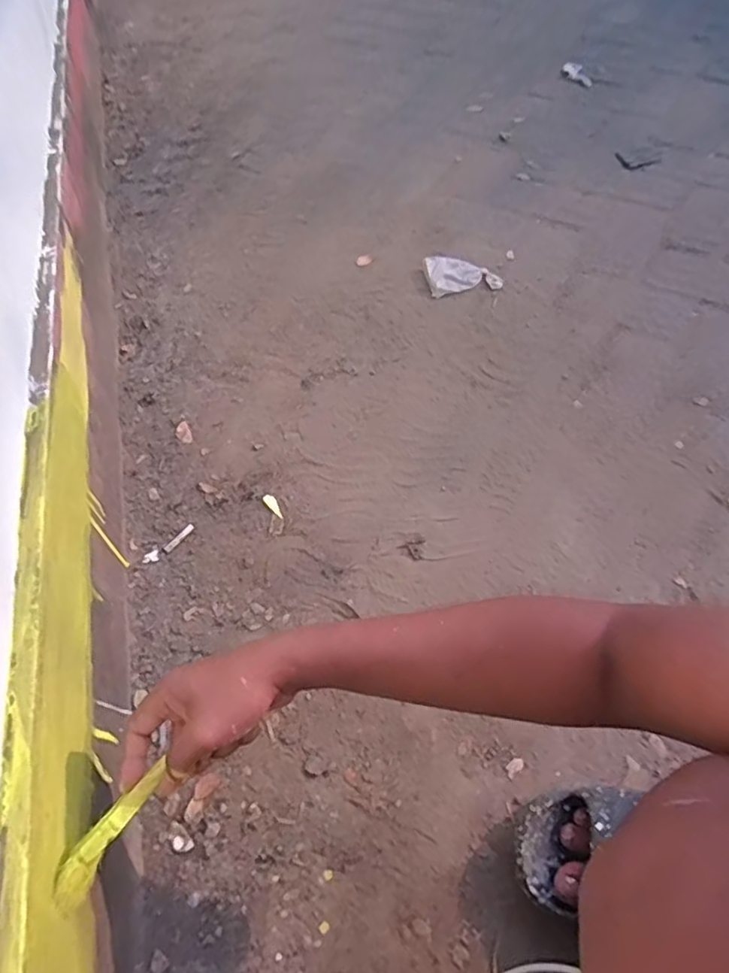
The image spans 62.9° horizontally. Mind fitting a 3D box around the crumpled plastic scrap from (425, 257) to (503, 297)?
[{"bbox_3d":[0.170,-0.369,1.033,0.120,0.012,0.094,-7,55,-2],"label":"crumpled plastic scrap"}]

